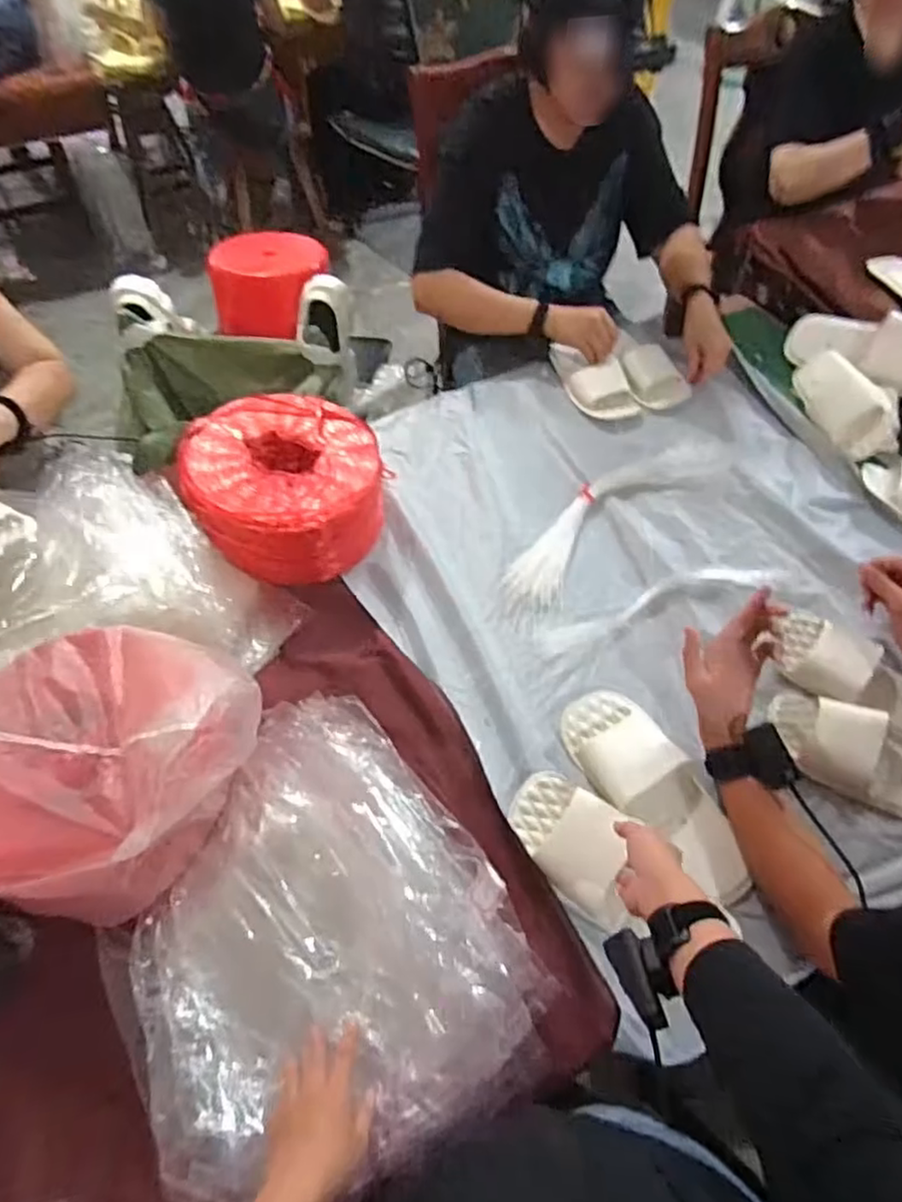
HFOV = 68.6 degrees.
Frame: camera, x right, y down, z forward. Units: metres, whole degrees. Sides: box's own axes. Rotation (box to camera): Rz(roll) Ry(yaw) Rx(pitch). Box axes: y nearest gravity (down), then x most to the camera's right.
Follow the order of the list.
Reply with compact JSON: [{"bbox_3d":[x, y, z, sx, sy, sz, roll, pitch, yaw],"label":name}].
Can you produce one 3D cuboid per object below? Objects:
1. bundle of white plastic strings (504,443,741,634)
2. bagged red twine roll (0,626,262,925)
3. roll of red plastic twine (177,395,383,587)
[{"bbox_3d":[0.237,-0.129,0.988,0.464,0.013,0.115,-38,65,-17],"label":"bundle of white plastic strings"},{"bbox_3d":[-0.370,0.161,0.691,0.301,0.174,0.268,16,57,11],"label":"bagged red twine roll"},{"bbox_3d":[-0.241,-0.172,0.978,0.263,0.125,0.273,-38,64,-20],"label":"roll of red plastic twine"}]

